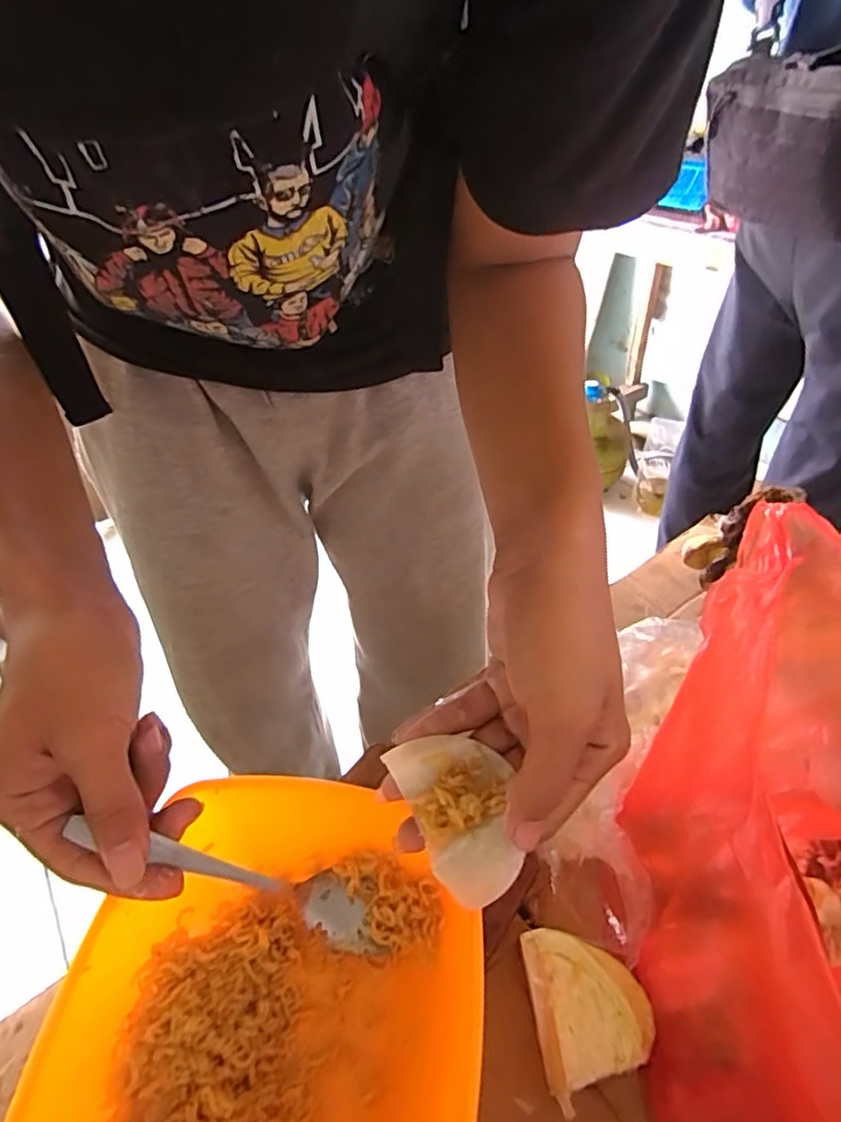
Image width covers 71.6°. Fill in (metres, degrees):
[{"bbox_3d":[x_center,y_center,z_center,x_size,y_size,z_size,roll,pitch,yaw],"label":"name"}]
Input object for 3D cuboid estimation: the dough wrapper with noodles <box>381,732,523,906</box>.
[{"bbox_3d":[0.021,0.112,0.265,0.048,0.018,0.070,-21,44,-16],"label":"dough wrapper with noodles"}]

